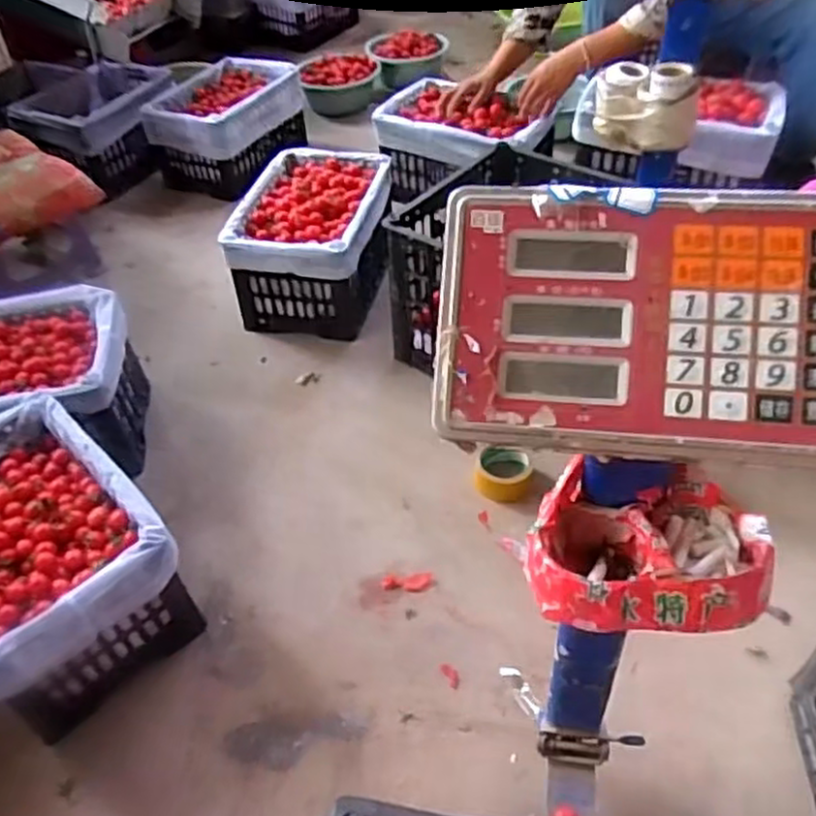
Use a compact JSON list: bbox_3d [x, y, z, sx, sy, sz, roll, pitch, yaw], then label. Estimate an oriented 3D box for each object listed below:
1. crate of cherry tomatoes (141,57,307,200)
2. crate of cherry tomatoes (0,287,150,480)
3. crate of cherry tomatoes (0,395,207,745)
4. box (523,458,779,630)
[{"bbox_3d":[-0.410,-0.671,1.714,0.273,0.179,0.413,16,48,20],"label":"crate of cherry tomatoes"},{"bbox_3d":[-0.623,-0.018,1.183,0.356,0.241,0.258,-11,45,-6],"label":"crate of cherry tomatoes"},{"bbox_3d":[-0.474,0.195,0.966,0.256,0.227,0.339,-33,51,-25],"label":"crate of cherry tomatoes"},{"bbox_3d":[0.158,0.099,0.488,0.153,0.059,0.104,4,45,9],"label":"box"}]

